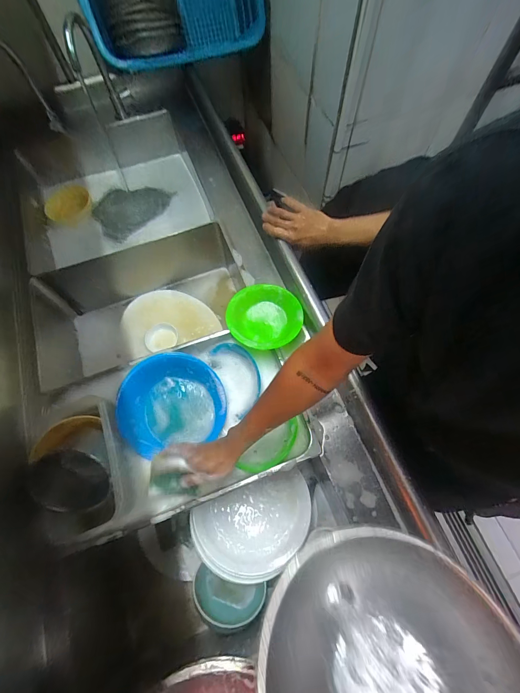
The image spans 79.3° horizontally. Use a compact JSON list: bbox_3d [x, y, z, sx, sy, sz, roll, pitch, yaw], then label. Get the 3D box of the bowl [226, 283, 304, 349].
[{"bbox_3d":[0.010,-0.061,0.707,0.159,0.056,0.158,-1,67,2],"label":"bowl"}]

